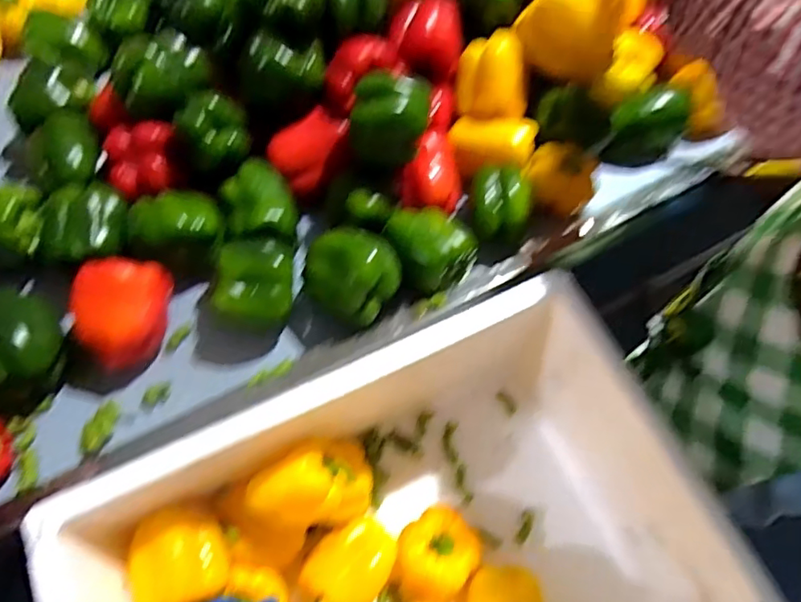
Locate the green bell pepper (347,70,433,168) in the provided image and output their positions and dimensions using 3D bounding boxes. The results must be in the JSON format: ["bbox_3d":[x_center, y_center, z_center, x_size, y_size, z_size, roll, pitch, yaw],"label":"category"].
[{"bbox_3d":[-0.010,-0.181,0.583,0.073,0.077,0.081,11,66,4],"label":"green bell pepper"}]

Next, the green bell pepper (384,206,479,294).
[{"bbox_3d":[0.028,-0.057,0.600,0.066,0.059,0.087,-39,72,-17],"label":"green bell pepper"}]

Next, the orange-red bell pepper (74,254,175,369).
[{"bbox_3d":[-0.272,0.017,0.562,0.083,0.075,0.093,-6,66,-4],"label":"orange-red bell pepper"}]

